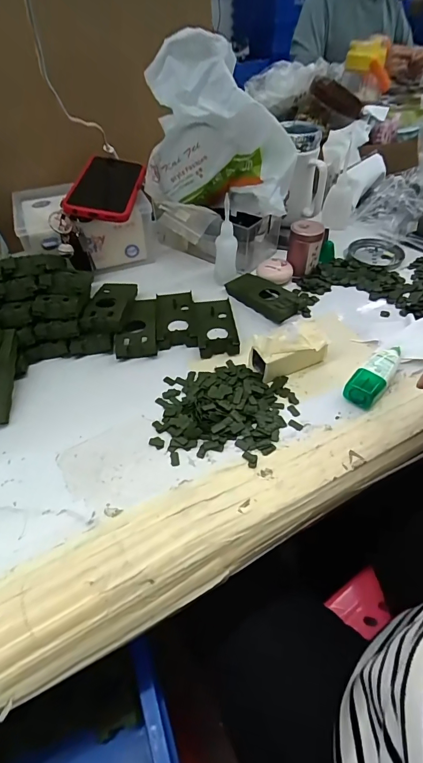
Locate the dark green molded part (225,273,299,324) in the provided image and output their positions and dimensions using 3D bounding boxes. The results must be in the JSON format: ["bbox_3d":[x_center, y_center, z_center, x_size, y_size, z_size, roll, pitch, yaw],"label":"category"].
[{"bbox_3d":[0.069,-0.115,0.515,0.051,0.018,0.106,-34,55,-26],"label":"dark green molded part"}]

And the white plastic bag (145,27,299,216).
[{"bbox_3d":[0.007,-0.304,0.496,0.196,0.191,0.084,3,52,2],"label":"white plastic bag"}]

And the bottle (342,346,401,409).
[{"bbox_3d":[0.173,-0.010,0.411,0.031,0.025,0.093,31,55,27],"label":"bottle"}]

